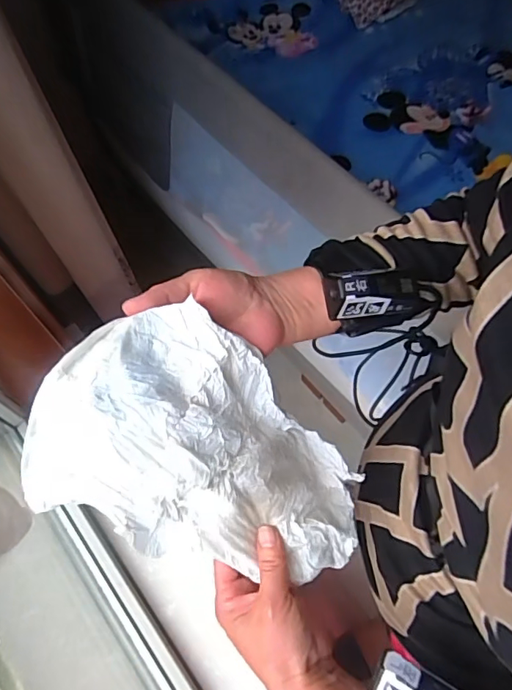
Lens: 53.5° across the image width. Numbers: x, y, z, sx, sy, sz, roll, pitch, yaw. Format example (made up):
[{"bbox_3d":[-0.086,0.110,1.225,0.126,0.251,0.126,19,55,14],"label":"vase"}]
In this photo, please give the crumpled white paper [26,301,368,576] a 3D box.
[{"bbox_3d":[-0.031,0.084,0.377,0.222,0.162,0.135,16,65,10],"label":"crumpled white paper"}]

